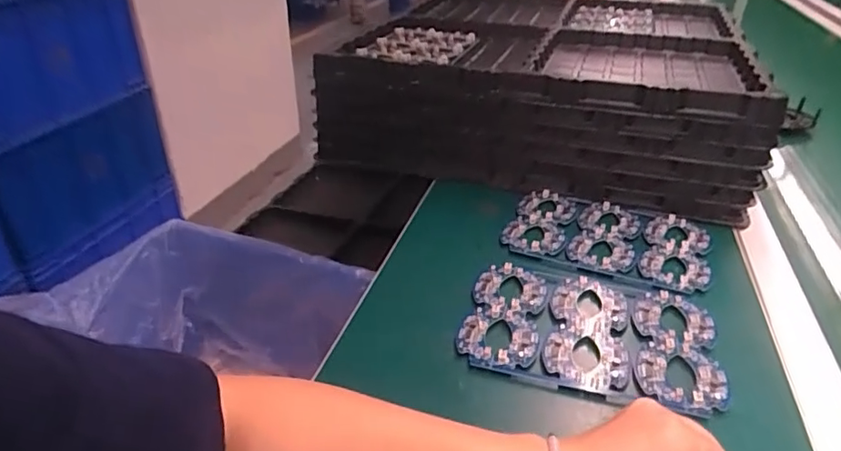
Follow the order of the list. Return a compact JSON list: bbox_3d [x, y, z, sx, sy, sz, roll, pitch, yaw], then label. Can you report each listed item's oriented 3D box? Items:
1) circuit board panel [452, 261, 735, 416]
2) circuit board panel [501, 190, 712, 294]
[{"bbox_3d":[0.138,0.085,0.455,0.196,0.009,0.135,10,31,15],"label":"circuit board panel"},{"bbox_3d":[0.194,0.009,0.574,0.194,0.006,0.137,14,35,23],"label":"circuit board panel"}]

